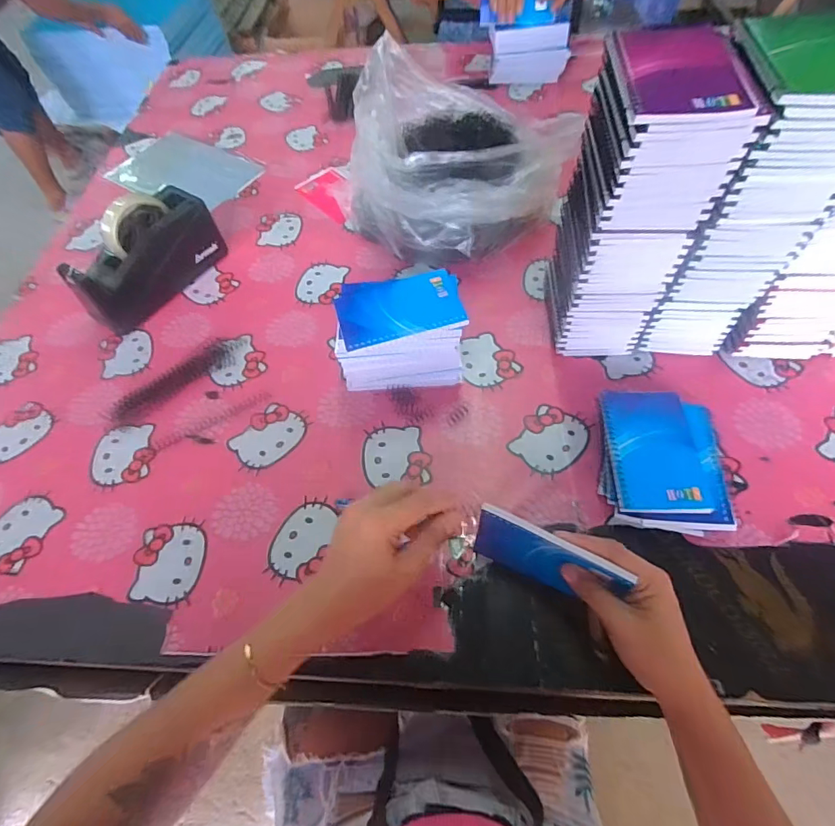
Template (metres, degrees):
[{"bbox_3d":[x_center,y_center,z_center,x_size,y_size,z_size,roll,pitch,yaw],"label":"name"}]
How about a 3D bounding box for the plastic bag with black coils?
[{"bbox_3d":[0.037,-0.344,0.649,0.279,0.154,0.228,27,63,20],"label":"plastic bag with black coils"}]

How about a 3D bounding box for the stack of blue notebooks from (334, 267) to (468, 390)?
[{"bbox_3d":[-0.018,-0.083,0.535,0.136,0.101,0.093,-10,57,-2],"label":"stack of blue notebooks"}]

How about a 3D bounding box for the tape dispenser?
[{"bbox_3d":[-0.364,-0.210,0.637,0.078,0.113,0.199,22,62,18],"label":"tape dispenser"}]

